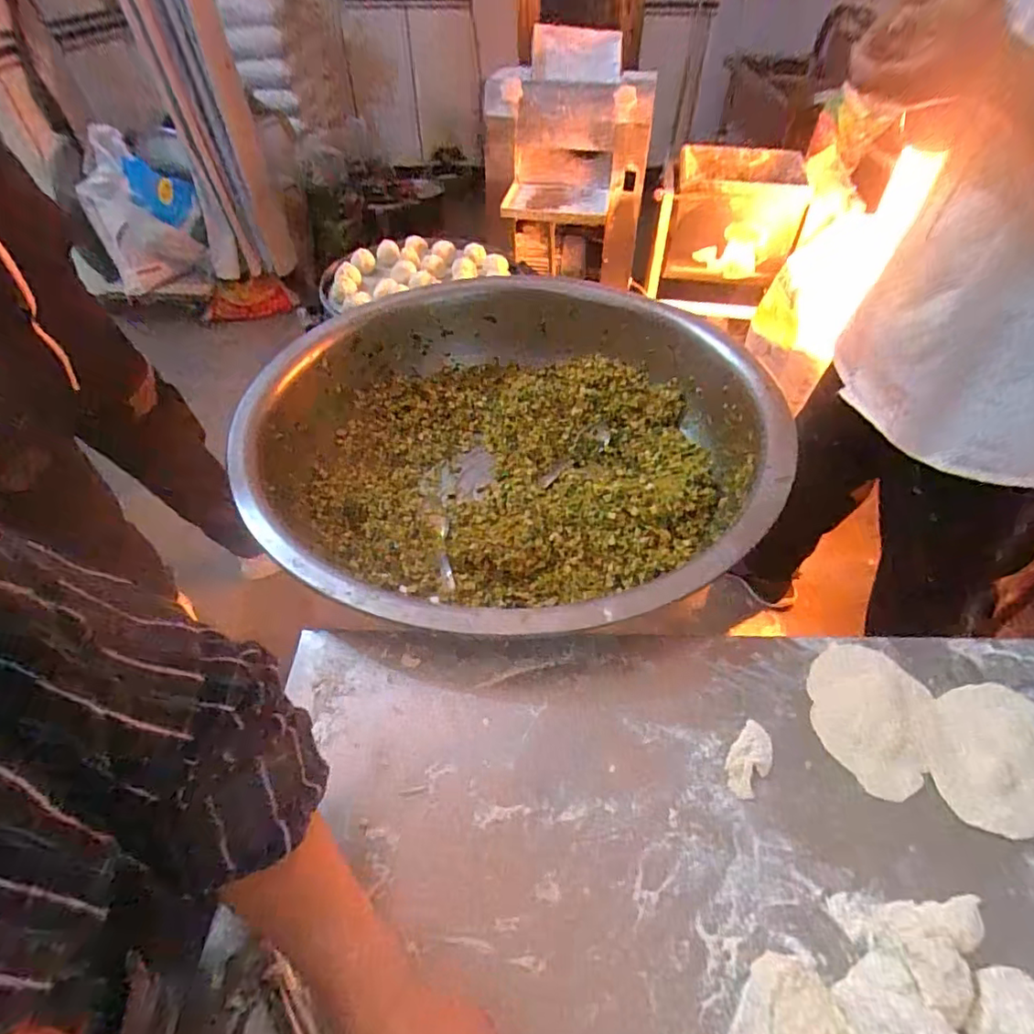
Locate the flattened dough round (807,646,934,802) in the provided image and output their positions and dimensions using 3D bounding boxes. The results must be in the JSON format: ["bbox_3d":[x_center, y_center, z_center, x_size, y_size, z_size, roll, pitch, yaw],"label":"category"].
[{"bbox_3d":[0.325,0.182,0.527,0.099,0.010,0.136,22,49,19],"label":"flattened dough round"}]

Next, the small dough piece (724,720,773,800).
[{"bbox_3d":[0.202,0.210,0.491,0.032,0.008,0.066,31,53,26],"label":"small dough piece"}]

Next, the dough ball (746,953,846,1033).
[{"bbox_3d":[0.178,0.325,0.374,0.057,0.026,0.056,1,46,-1],"label":"dough ball"}]

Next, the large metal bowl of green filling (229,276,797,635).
[{"bbox_3d":[-0.019,-0.117,0.850,0.744,0.190,0.715,1,46,-1],"label":"large metal bowl of green filling"}]

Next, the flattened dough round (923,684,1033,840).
[{"bbox_3d":[0.424,0.212,0.502,0.138,0.009,0.115,-12,47,-13],"label":"flattened dough round"}]

